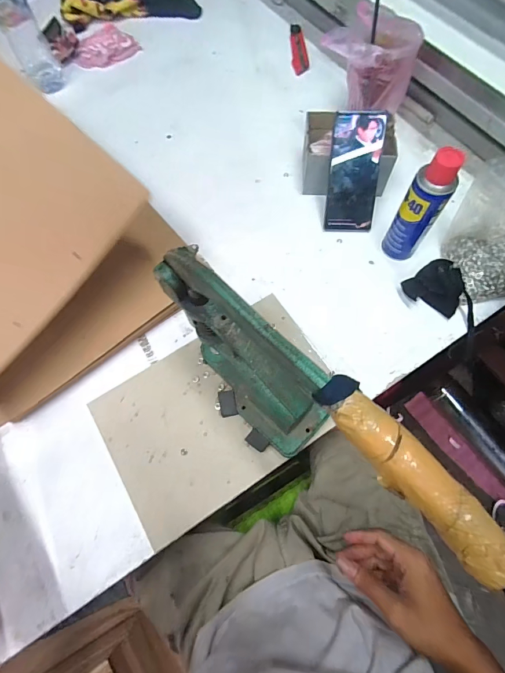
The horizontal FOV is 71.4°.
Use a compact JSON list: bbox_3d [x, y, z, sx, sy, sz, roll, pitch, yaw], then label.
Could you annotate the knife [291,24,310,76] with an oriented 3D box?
[{"bbox_3d":[0.098,-0.606,0.738,0.033,0.010,0.149,-1,69,1],"label":"knife"}]

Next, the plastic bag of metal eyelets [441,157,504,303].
[{"bbox_3d":[0.344,-0.146,0.494,0.107,0.110,0.164,-12,69,-3],"label":"plastic bag of metal eyelets"}]

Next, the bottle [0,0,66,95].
[{"bbox_3d":[-0.428,-0.576,0.637,0.064,0.217,0.069,-11,69,-2],"label":"bottle"}]

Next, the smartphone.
[{"bbox_3d":[0.155,-0.245,0.535,0.074,0.164,0.009,3,28,3],"label":"smartphone"}]

